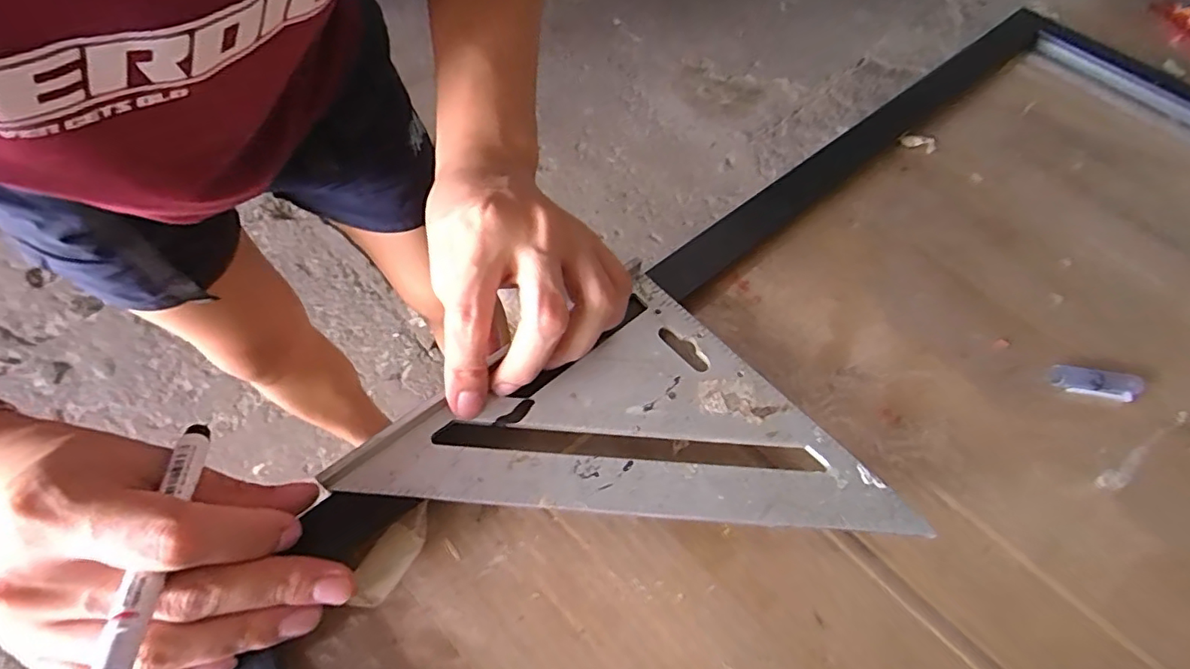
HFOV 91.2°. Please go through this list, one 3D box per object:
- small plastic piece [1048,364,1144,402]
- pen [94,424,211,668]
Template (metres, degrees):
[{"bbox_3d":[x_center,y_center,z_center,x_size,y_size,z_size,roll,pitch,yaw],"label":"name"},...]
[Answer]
[{"bbox_3d":[0.271,0.027,0.316,0.042,0.011,0.016,14,58,5],"label":"small plastic piece"},{"bbox_3d":[-0.145,0.074,0.192,0.008,0.008,0.125,-12,37,-12],"label":"pen"}]

